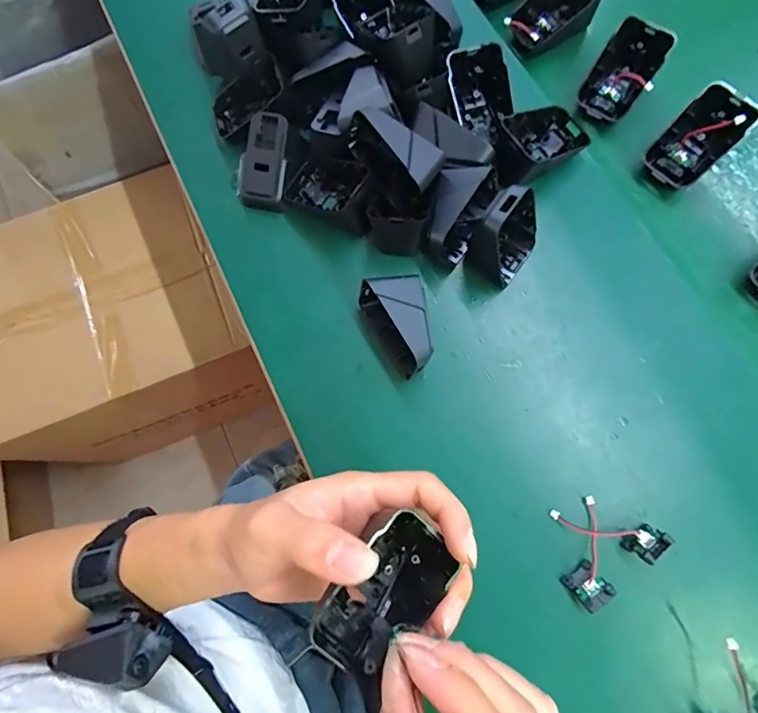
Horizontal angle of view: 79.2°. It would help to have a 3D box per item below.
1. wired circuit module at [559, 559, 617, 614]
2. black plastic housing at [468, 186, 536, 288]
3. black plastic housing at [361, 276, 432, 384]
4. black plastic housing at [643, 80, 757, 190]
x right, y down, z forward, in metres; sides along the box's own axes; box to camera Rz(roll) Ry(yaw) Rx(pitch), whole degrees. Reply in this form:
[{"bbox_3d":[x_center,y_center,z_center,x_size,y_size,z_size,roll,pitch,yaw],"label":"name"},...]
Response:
[{"bbox_3d":[0.127,0.140,0.277,0.021,0.010,0.023,-36,77,-6],"label":"wired circuit module"},{"bbox_3d":[0.083,-0.082,0.310,0.044,0.072,0.044,28,79,10],"label":"black plastic housing"},{"bbox_3d":[0.012,-0.019,0.312,0.041,0.040,0.063,-9,75,1],"label":"black plastic housing"},{"bbox_3d":[0.232,-0.157,0.335,0.064,0.041,0.046,-41,77,-7],"label":"black plastic housing"}]

